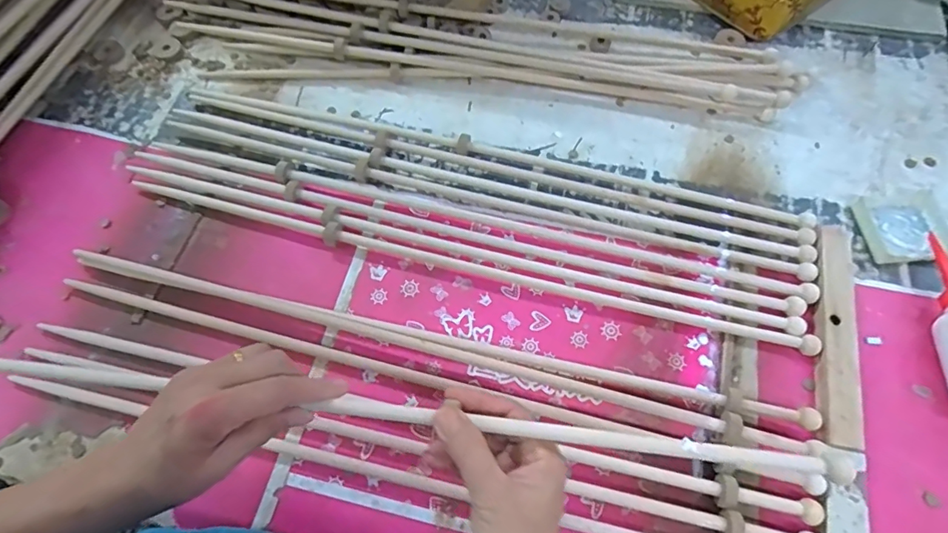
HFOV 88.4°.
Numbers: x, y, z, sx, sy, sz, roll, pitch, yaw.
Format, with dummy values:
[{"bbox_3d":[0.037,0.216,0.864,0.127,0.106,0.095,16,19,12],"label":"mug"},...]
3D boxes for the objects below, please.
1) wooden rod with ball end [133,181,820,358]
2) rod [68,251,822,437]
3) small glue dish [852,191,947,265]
[{"bbox_3d":[-0.025,-0.007,0.496,0.700,0.018,0.016,14,68,8],"label":"wooden rod with ball end"},{"bbox_3d":[-0.050,0.063,0.461,0.697,0.020,0.017,12,67,7],"label":"rod"},{"bbox_3d":[0.441,-0.043,0.496,0.088,0.011,0.076,-6,66,-1],"label":"small glue dish"}]

